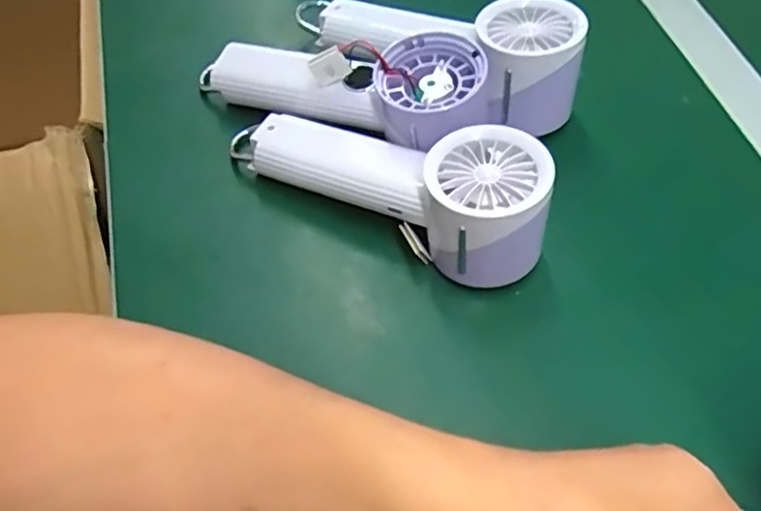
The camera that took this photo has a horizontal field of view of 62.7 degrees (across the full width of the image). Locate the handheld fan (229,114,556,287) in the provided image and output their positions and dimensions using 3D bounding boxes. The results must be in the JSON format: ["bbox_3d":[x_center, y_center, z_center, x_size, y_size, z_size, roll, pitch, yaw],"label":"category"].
[{"bbox_3d":[0.003,-0.051,0.348,0.192,0.065,0.064,28,63,16],"label":"handheld fan"}]

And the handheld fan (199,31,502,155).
[{"bbox_3d":[-0.026,-0.107,0.382,0.188,0.063,0.065,23,61,14],"label":"handheld fan"}]

